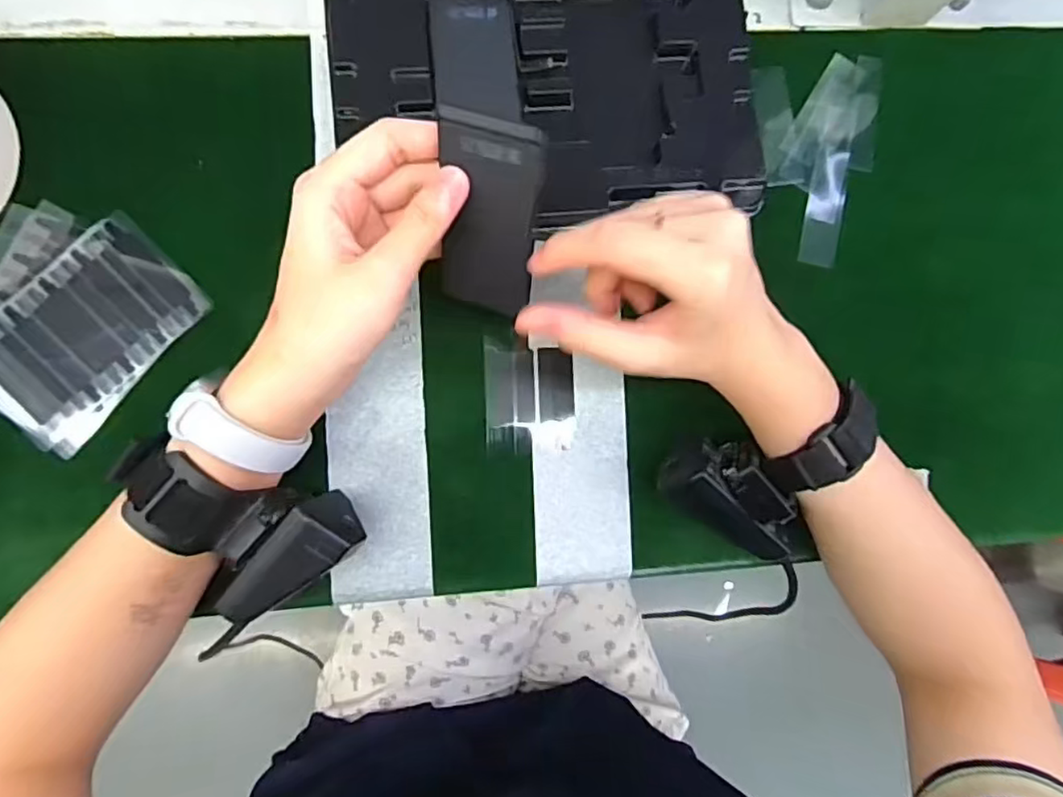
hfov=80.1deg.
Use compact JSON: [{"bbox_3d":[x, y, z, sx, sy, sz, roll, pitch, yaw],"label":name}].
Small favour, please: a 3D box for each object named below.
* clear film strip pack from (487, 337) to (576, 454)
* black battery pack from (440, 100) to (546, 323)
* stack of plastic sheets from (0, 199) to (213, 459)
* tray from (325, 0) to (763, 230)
[{"bbox_3d":[-0.001,-0.001,0.340,0.047,0.004,0.060,-1,87,-6],"label":"clear film strip pack"},{"bbox_3d":[-0.019,-0.074,0.266,0.045,0.084,0.005,24,43,19],"label":"black battery pack"},{"bbox_3d":[-0.240,-0.041,0.322,0.101,0.004,0.115,39,84,-2],"label":"stack of plastic sheets"},{"bbox_3d":[0.002,-0.229,0.339,0.220,0.019,0.268,-6,87,-6],"label":"tray"}]

